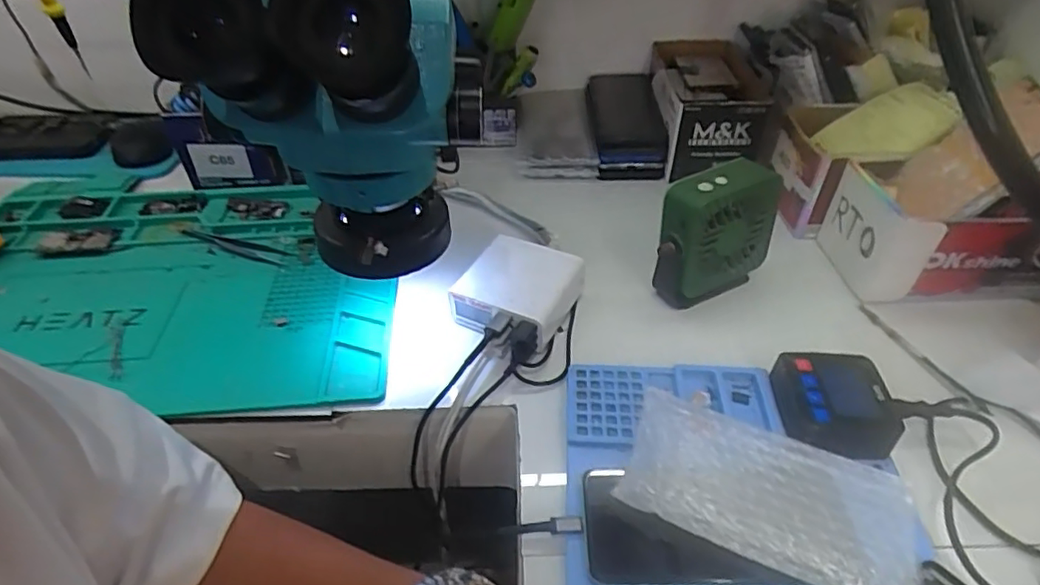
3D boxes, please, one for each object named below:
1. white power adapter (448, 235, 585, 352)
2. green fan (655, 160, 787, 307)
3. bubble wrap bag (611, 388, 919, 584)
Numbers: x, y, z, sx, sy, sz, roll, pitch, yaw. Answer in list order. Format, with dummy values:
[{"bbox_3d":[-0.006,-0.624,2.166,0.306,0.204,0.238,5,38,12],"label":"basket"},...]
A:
[{"bbox_3d":[-0.004,-0.002,0.499,0.089,0.041,0.098,19,46,20],"label":"white power adapter"},{"bbox_3d":[0.164,-0.050,0.501,0.100,0.103,0.046,-22,46,-22],"label":"green fan"},{"bbox_3d":[0.152,0.126,0.368,0.166,0.025,0.089,14,44,16],"label":"bubble wrap bag"}]

